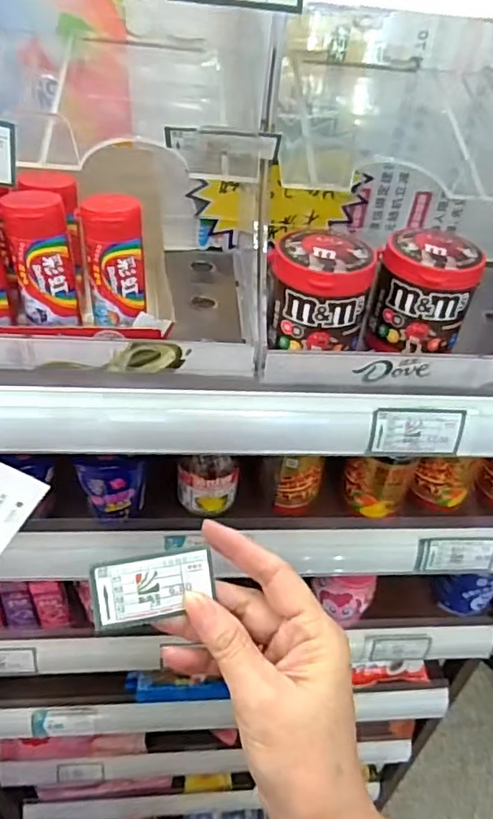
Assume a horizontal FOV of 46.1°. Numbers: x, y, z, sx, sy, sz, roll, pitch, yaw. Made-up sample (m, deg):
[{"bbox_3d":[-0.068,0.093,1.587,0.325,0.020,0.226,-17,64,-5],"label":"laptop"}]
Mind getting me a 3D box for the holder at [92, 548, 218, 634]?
[{"bbox_3d":[-0.049,0.093,0.303,0.062,0.004,0.035,-7,87,-8],"label":"holder"}]

